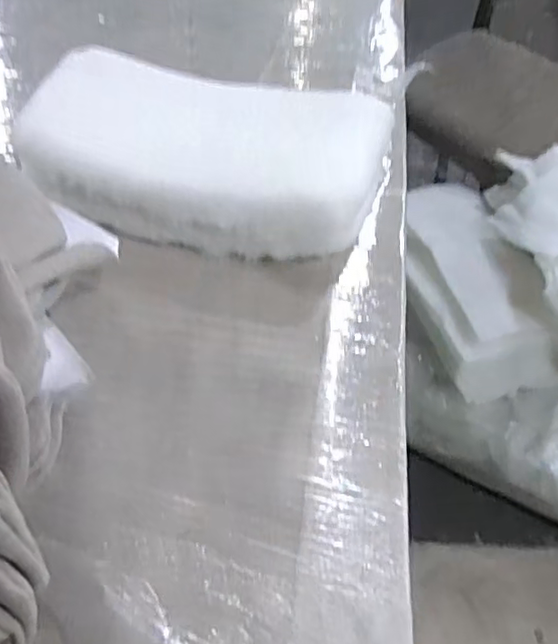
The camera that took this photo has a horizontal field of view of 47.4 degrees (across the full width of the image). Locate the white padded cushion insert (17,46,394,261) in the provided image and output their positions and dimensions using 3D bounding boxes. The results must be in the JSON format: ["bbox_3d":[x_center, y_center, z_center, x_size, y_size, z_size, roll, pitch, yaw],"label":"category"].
[{"bbox_3d":[-0.098,-0.212,0.810,0.453,0.114,0.214,16,55,11],"label":"white padded cushion insert"}]

